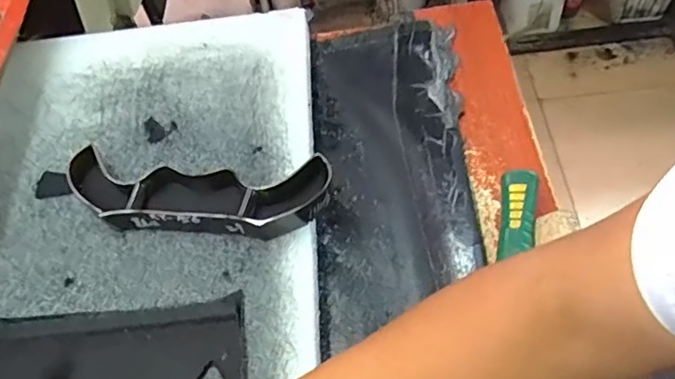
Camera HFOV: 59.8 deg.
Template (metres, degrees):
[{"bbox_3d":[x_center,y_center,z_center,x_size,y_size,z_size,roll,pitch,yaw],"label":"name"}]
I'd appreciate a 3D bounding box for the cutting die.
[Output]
[{"bbox_3d":[-0.126,0.006,0.531,0.236,0.040,0.071,-2,56,8],"label":"cutting die"}]

